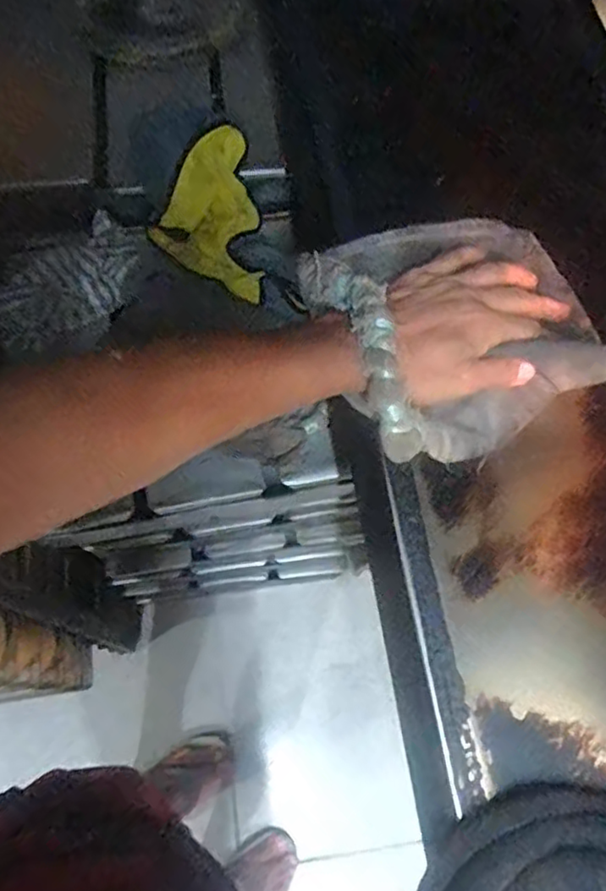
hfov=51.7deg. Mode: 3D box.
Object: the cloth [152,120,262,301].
[{"bbox_3d":[-0.119,-0.281,0.776,0.129,0.186,0.040,-21,39,-14],"label":"cloth"}]

